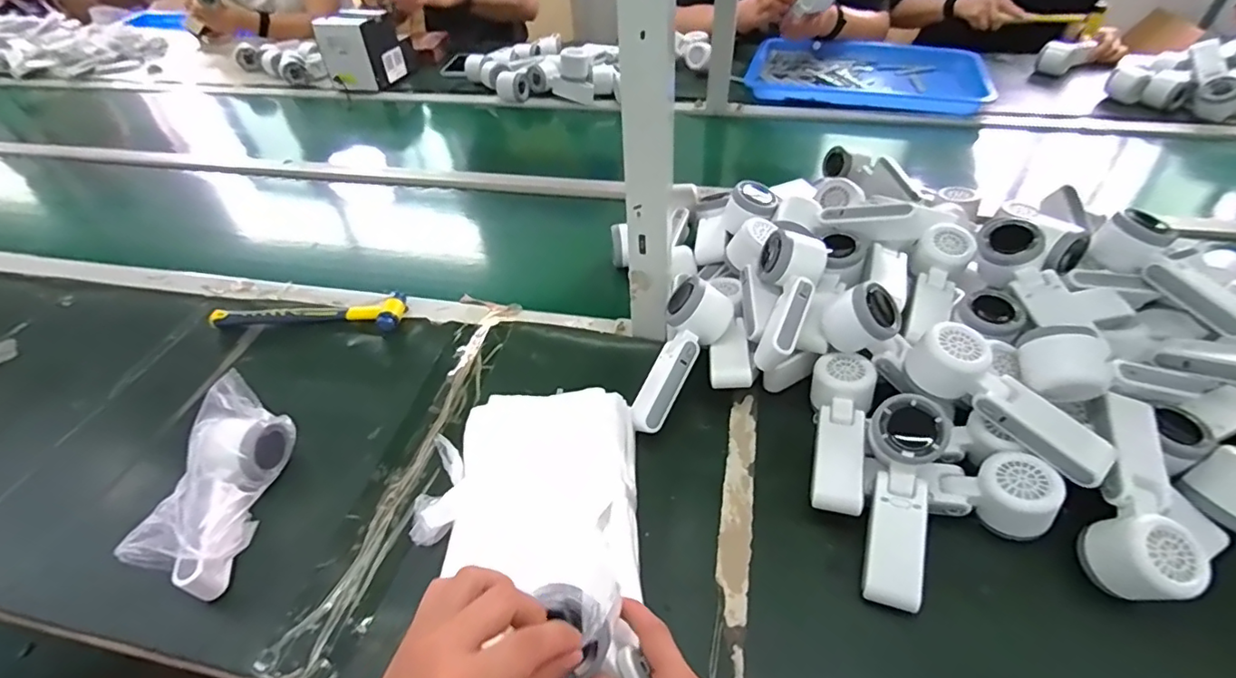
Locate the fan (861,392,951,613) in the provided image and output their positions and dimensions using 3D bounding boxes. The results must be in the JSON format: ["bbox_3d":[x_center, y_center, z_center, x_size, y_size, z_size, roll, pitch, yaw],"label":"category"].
[{"bbox_3d":[0.233,0.132,0.464,0.054,0.045,0.168,10,75,15],"label":"fan"}]

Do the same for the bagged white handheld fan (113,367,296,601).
[{"bbox_3d":[-0.356,0.130,0.503,0.061,0.097,0.180,-1,46,4],"label":"bagged white handheld fan"}]

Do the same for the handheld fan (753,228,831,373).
[{"bbox_3d":[0.169,-0.040,0.571,0.068,0.051,0.154,12,63,17],"label":"handheld fan"}]

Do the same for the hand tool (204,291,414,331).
[{"bbox_3d":[-0.396,-0.034,0.716,0.246,0.020,0.053,-1,46,4],"label":"hand tool"}]

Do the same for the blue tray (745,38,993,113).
[{"bbox_3d":[0.534,-0.576,1.217,0.478,0.047,0.316,10,46,14],"label":"blue tray"}]

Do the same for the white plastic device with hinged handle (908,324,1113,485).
[{"bbox_3d":[0.333,0.055,0.483,0.060,0.045,0.163,-35,64,-26],"label":"white plastic device with hinged handle"}]

